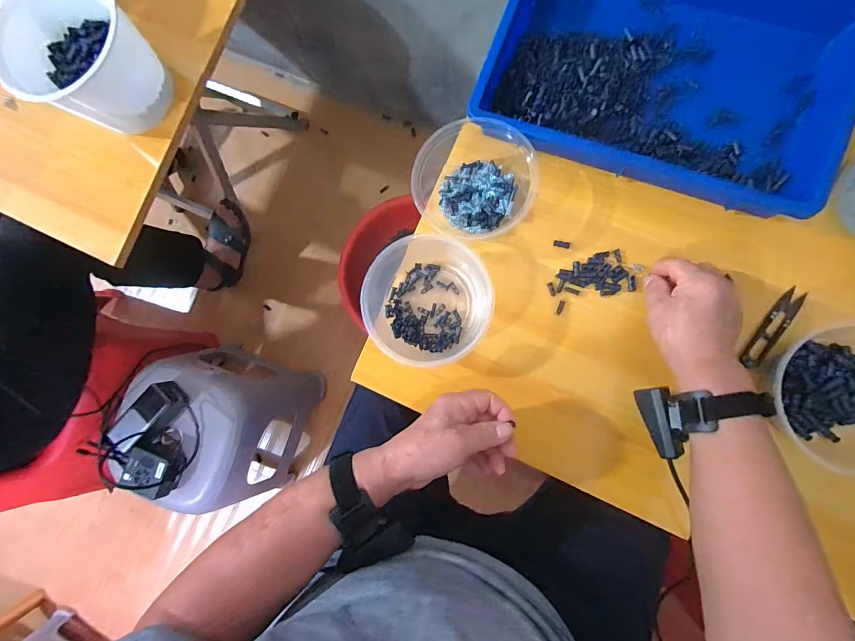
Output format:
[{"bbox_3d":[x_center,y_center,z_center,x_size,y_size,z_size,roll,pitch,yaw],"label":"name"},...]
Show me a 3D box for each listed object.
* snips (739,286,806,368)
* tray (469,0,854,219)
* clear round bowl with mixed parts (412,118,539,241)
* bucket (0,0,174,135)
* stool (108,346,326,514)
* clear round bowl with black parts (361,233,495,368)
[{"bbox_3d":[0.375,0.009,0.424,0.023,0.005,0.098,36,90,6],"label":"snips"},{"bbox_3d":[0.256,-0.284,0.426,0.358,0.065,0.262,21,89,6],"label":"tray"},{"bbox_3d":[0.059,-0.161,0.452,0.131,0.056,0.132,0,87,5],"label":"clear round bowl with mixed parts"},{"bbox_3d":[-0.447,-0.340,0.516,0.160,0.112,0.169,0,87,5],"label":"bucket"},{"bbox_3d":[-0.460,0.224,0.876,0.302,0.342,0.266,17,88,6],"label":"stool"},{"bbox_3d":[0.000,-0.024,0.456,0.138,0.047,0.140,0,87,5],"label":"clear round bowl with black parts"}]

